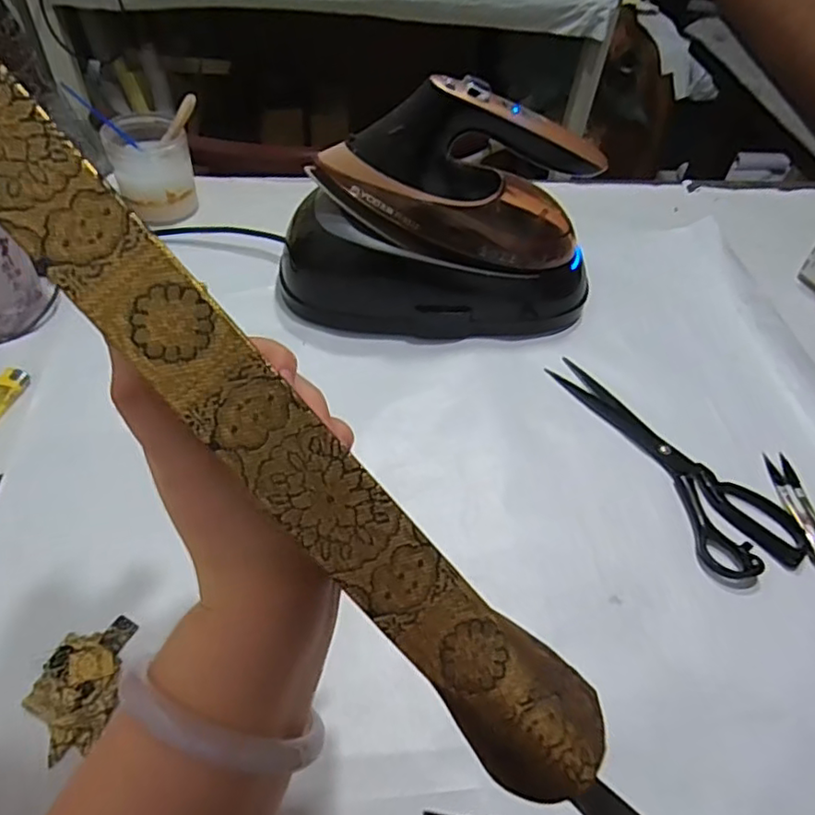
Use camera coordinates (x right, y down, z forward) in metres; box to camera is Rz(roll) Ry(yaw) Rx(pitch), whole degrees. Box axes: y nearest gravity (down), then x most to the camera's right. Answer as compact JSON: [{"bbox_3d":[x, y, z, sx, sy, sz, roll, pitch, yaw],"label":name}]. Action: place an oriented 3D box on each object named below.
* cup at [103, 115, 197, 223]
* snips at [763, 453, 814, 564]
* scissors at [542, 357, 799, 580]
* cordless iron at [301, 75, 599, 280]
[{"bbox_3d":[-0.283,-0.264,0.669,0.083,0.080,0.081,-15,53,-18],"label":"cup"},{"bbox_3d":[0.313,0.078,0.485,0.025,0.011,0.101,2,50,-5],"label":"snips"},{"bbox_3d":[0.218,0.037,0.510,0.083,0.012,0.237,-20,55,-21],"label":"scissors"},{"bbox_3d":[0.049,-0.194,0.521,0.240,0.133,0.094,-8,51,-13],"label":"cordless iron"}]

